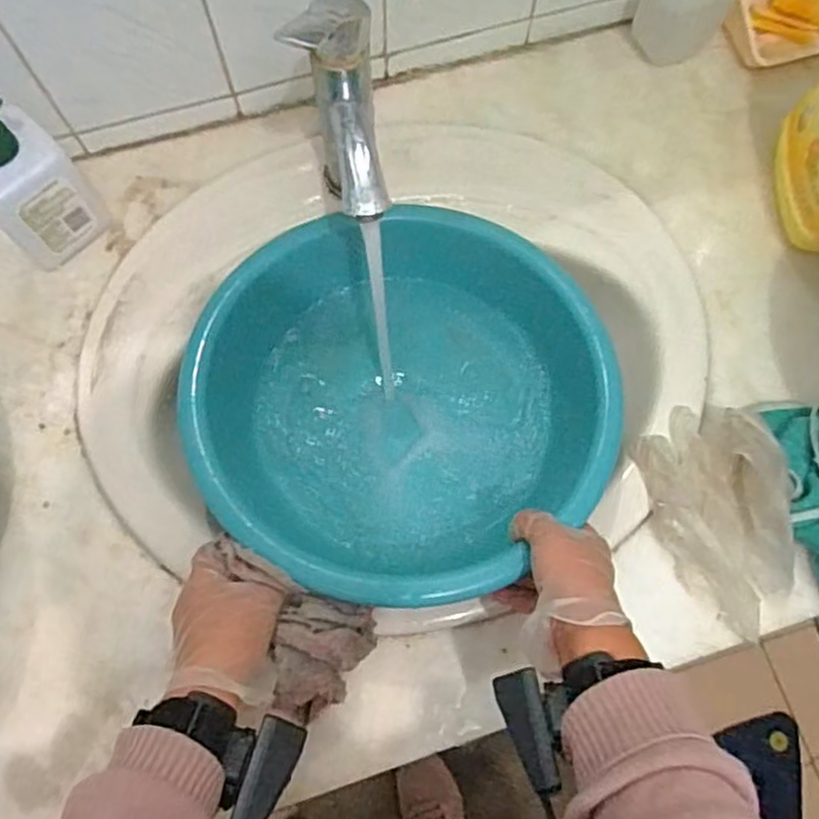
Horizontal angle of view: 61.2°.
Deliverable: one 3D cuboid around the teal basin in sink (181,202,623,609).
[{"bbox_3d":[-0.005,-0.010,0.598,0.333,0.121,0.321,0,74,-1],"label":"teal basin in sink"}]

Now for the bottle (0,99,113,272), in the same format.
[{"bbox_3d":[-0.321,-0.190,0.565,0.085,0.179,0.061,-40,78,-12],"label":"bottle"}]

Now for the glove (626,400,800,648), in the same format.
[{"bbox_3d":[0.260,0.087,0.563,0.107,0.043,0.188,-14,75,-5],"label":"glove"}]

